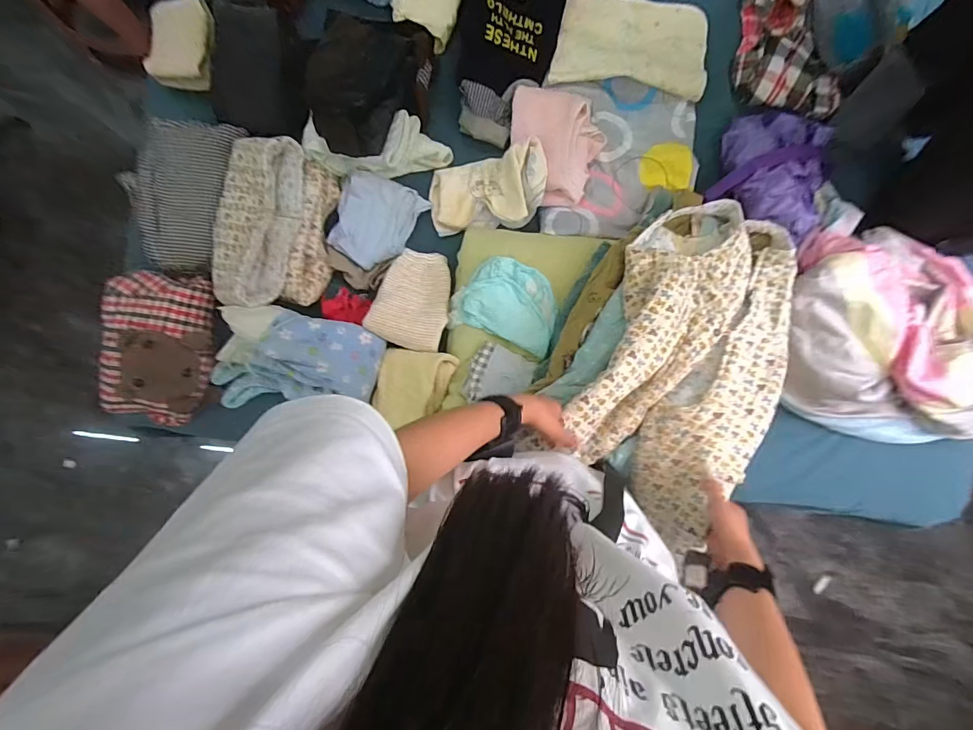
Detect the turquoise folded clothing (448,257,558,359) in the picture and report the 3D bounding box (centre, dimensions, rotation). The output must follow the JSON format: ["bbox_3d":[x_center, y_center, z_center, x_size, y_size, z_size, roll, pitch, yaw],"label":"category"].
[{"bbox_3d":[0.033,-0.112,0.784,0.193,0.054,0.145,13,88,4],"label":"turquoise folded clothing"}]

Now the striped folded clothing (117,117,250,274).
[{"bbox_3d":[-0.595,-0.333,0.839,0.180,0.063,0.287,11,88,4],"label":"striped folded clothing"}]

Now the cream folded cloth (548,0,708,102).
[{"bbox_3d":[0.286,-0.622,0.839,0.289,0.048,0.190,11,82,1],"label":"cream folded cloth"}]

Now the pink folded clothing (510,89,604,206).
[{"bbox_3d":[0.129,-0.410,0.796,0.173,0.051,0.207,6,88,3],"label":"pink folded clothing"}]

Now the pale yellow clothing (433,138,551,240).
[{"bbox_3d":[0.001,-0.339,0.830,0.222,0.065,0.132,-6,87,3],"label":"pale yellow clothing"}]

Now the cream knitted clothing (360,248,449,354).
[{"bbox_3d":[-0.136,-0.128,0.823,0.141,0.037,0.183,18,88,4],"label":"cream knitted clothing"}]

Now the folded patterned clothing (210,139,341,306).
[{"bbox_3d":[-0.414,-0.259,0.821,0.199,0.100,0.297,6,88,4],"label":"folded patterned clothing"}]

